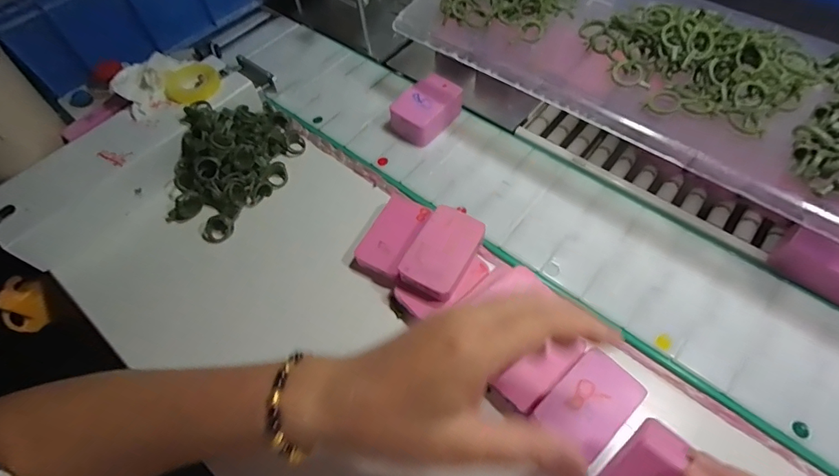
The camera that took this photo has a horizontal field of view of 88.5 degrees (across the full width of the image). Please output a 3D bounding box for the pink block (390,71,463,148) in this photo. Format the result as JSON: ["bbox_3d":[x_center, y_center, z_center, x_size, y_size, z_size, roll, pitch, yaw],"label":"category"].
[{"bbox_3d":[0.007,-0.129,0.437,0.046,0.035,0.077,38,68,22],"label":"pink block"}]

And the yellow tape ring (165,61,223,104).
[{"bbox_3d":[-0.228,-0.158,0.437,0.049,0.012,0.059,17,62,13],"label":"yellow tape ring"}]

